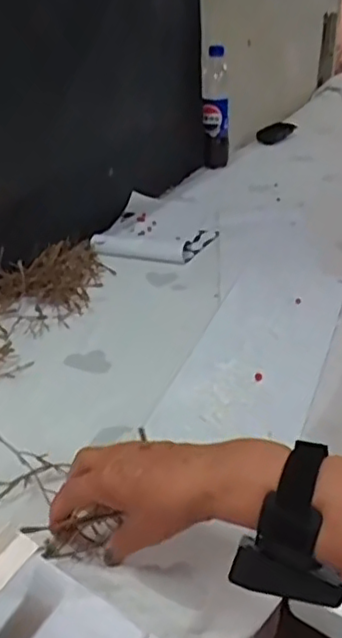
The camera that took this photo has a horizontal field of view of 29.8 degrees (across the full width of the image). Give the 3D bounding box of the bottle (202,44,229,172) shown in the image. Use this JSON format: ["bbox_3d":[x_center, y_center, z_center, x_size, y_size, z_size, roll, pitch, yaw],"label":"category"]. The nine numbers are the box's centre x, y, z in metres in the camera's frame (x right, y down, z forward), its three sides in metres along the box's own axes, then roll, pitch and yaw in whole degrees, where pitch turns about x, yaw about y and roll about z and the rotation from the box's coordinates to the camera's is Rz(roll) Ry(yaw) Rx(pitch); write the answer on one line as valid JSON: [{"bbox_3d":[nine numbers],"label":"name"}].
[{"bbox_3d":[0.092,-0.418,1.304,0.061,0.233,0.059,4,31,7],"label":"bottle"}]

